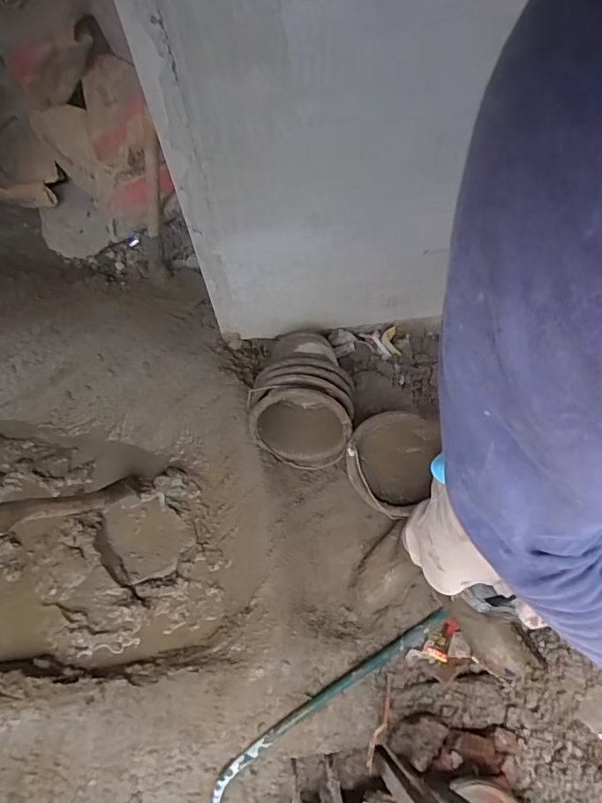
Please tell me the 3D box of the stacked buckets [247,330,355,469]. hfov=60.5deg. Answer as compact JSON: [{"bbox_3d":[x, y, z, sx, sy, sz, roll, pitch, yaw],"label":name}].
[{"bbox_3d":[0.003,0.000,1.346,0.264,0.284,0.255,8,42,2],"label":"stacked buckets"}]

